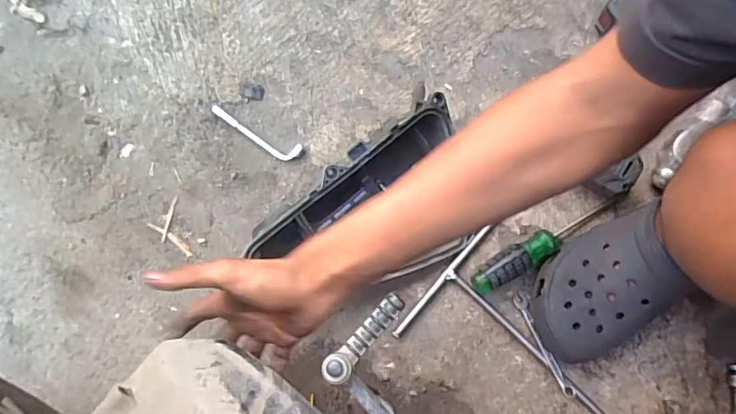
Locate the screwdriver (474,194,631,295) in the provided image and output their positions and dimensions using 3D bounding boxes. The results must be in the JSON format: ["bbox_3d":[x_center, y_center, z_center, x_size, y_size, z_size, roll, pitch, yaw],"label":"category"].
[{"bbox_3d":[0.218,0.037,0.585,0.220,0.033,0.033,-27,81,-5],"label":"screwdriver"}]

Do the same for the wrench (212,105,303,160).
[{"bbox_3d":[-0.138,-0.088,0.613,0.122,0.013,0.024,26,80,4],"label":"wrench"}]

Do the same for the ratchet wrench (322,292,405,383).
[{"bbox_3d":[-0.003,0.084,0.326,0.016,0.013,0.068,42,69,7],"label":"ratchet wrench"}]

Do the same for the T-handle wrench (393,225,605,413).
[{"bbox_3d":[0.220,0.207,0.561,0.374,0.023,0.157,43,82,7],"label":"T-handle wrench"}]

